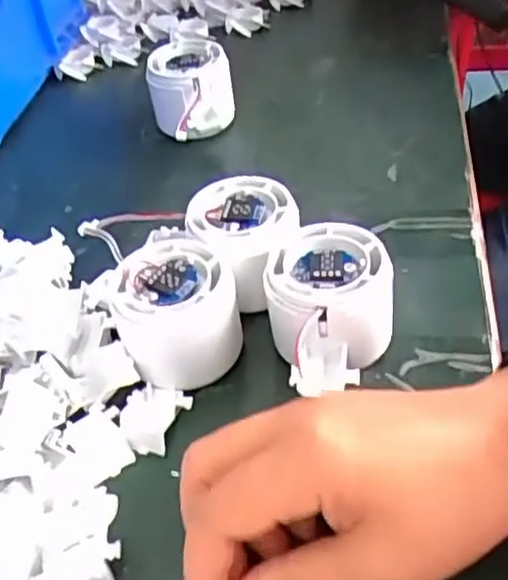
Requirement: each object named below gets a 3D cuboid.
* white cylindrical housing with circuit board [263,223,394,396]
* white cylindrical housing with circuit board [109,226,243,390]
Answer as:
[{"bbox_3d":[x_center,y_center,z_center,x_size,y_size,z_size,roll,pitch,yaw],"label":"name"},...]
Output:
[{"bbox_3d":[0.036,0.012,0.334,0.057,0.052,0.061,2,43,10],"label":"white cylindrical housing with circuit board"},{"bbox_3d":[-0.037,0.011,0.345,0.056,0.053,0.056,-4,43,4],"label":"white cylindrical housing with circuit board"}]

